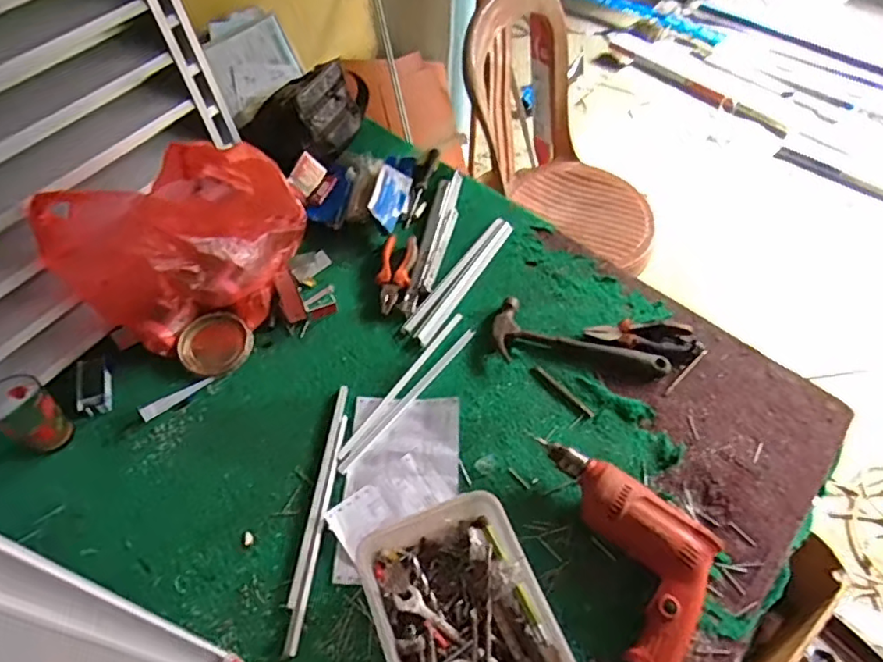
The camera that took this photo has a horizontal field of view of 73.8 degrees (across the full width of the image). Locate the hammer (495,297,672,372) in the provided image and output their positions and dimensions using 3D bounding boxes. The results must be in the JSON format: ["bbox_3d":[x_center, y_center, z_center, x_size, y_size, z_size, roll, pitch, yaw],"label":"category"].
[{"bbox_3d":[0.198,0.011,0.839,0.243,0.023,0.092,10,55,5],"label":"hammer"}]

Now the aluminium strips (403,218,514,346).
[{"bbox_3d":[0.031,-0.086,0.903,0.044,0.012,0.270,28,58,16],"label":"aluminium strips"}]

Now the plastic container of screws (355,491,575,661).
[{"bbox_3d":[0.019,0.296,0.610,0.169,0.051,0.230,-17,57,-14],"label":"plastic container of screws"}]

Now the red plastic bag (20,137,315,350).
[{"bbox_3d":[-0.328,-0.135,0.764,0.323,0.278,0.146,-25,59,-19],"label":"red plastic bag"}]

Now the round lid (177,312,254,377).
[{"bbox_3d":[-0.315,0.018,0.821,0.094,0.012,0.097,1,54,-2],"label":"round lid"}]

